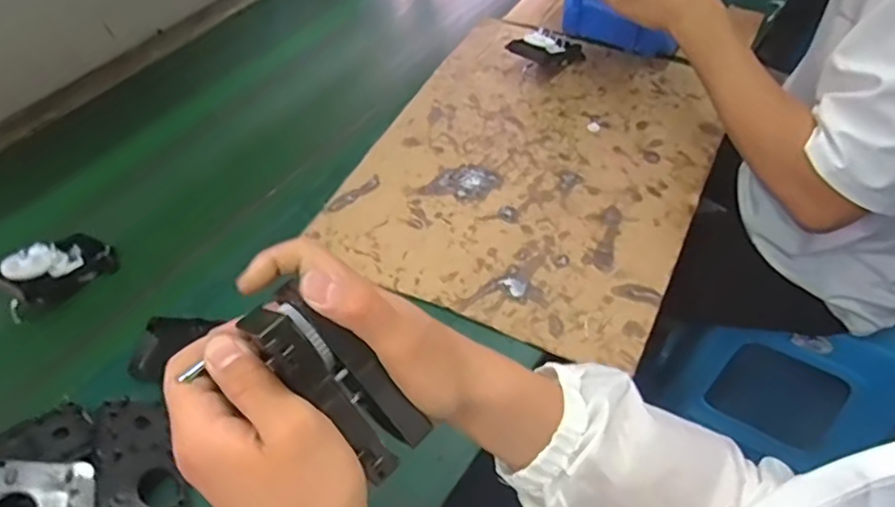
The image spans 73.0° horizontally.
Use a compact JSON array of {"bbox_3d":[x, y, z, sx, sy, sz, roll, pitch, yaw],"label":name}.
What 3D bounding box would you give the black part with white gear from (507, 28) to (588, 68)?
[{"bbox_3d":[0.139,-0.275,0.805,0.112,0.039,0.044,-2,45,-24],"label":"black part with white gear"}]

